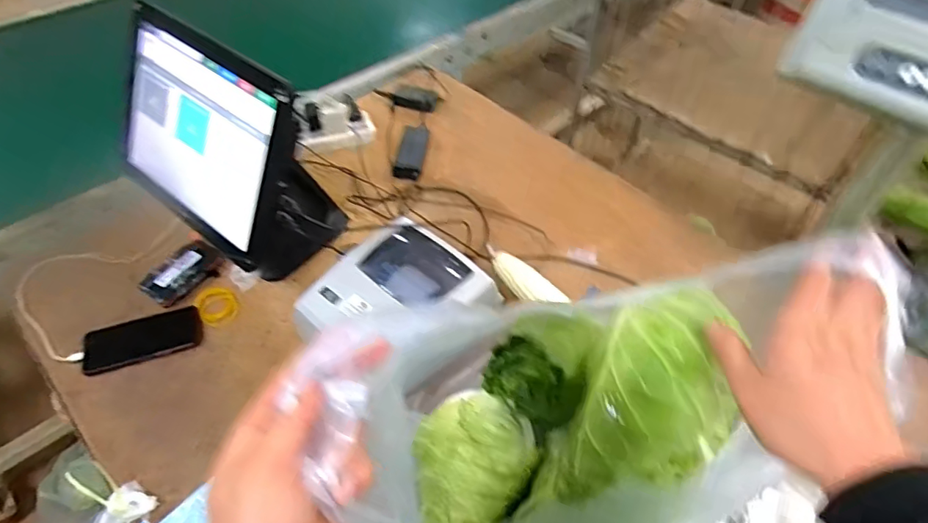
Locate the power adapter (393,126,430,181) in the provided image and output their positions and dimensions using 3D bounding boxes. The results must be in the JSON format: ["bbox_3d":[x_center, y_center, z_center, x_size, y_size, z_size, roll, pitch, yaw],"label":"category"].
[{"bbox_3d":[-0.107,-0.230,1.124,0.050,0.027,0.155,8,52,4],"label":"power adapter"}]

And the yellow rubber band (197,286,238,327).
[{"bbox_3d":[-0.405,0.071,0.894,0.059,0.010,0.070,-33,60,-25],"label":"yellow rubber band"}]

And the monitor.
[{"bbox_3d":[-0.359,-0.163,0.853,0.392,0.341,0.222,34,58,22],"label":"monitor"}]

